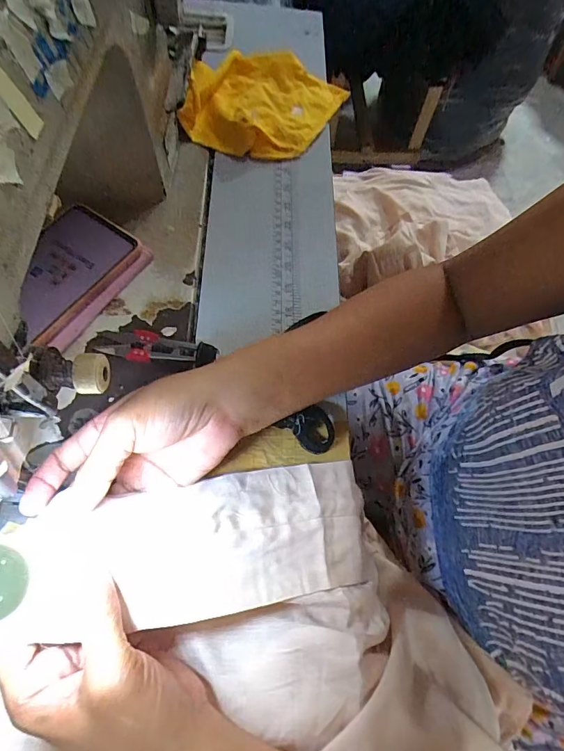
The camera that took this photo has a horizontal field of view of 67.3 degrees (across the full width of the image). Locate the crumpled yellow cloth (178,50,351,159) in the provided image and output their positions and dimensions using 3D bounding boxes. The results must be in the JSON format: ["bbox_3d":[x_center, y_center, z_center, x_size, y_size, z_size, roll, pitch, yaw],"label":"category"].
[{"bbox_3d":[-0.024,-0.314,0.475,0.147,0.034,0.170,26,67,9],"label":"crumpled yellow cloth"}]

